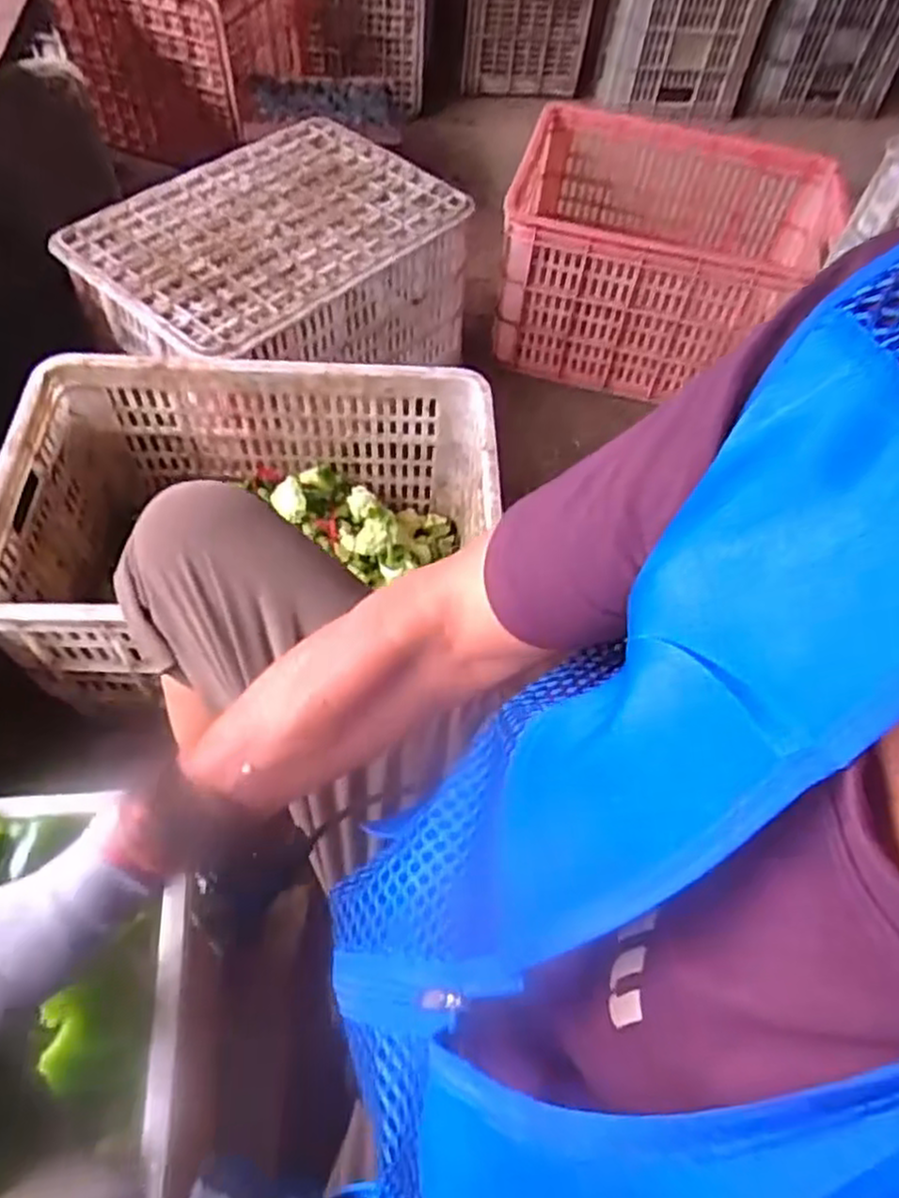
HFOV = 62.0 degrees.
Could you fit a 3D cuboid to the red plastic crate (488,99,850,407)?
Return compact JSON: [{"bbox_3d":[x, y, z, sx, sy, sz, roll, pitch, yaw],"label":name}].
[{"bbox_3d":[0.365,-0.586,1.291,0.498,0.262,0.391,17,58,6],"label":"red plastic crate"}]

